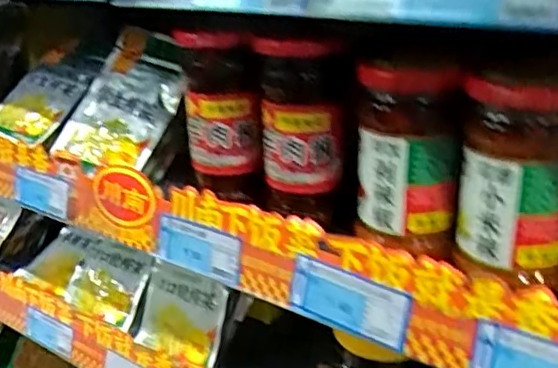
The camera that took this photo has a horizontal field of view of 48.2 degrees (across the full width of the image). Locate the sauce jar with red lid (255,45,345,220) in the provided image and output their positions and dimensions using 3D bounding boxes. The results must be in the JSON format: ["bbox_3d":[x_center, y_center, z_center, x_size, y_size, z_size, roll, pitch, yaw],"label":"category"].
[{"bbox_3d":[0.015,-0.037,0.426,0.057,0.118,0.051,-3,23,0],"label":"sauce jar with red lid"}]

